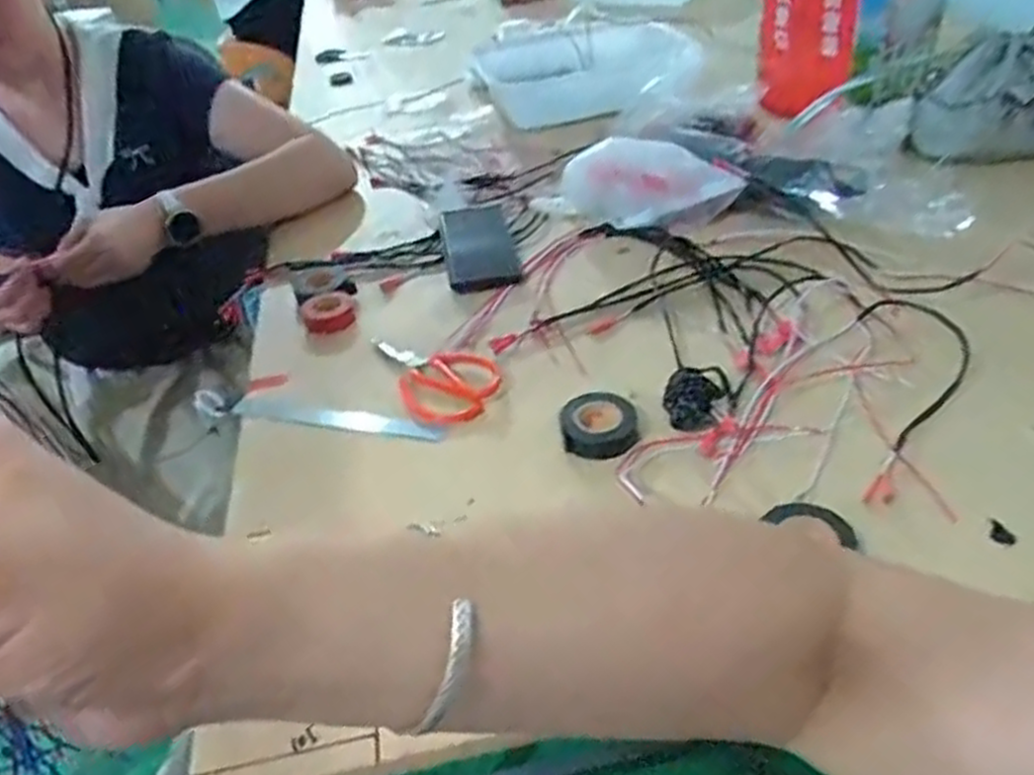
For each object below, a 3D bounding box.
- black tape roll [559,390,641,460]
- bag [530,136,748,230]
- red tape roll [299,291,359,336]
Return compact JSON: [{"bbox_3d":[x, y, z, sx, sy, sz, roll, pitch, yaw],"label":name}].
[{"bbox_3d":[0.064,0.028,0.600,0.059,0.022,0.067,-6,38,1],"label":"black tape roll"},{"bbox_3d":[0.130,-0.227,0.853,0.225,0.080,0.072,8,40,19],"label":"bag"},{"bbox_3d":[-0.191,-0.077,0.783,0.052,0.021,0.050,-19,39,-15],"label":"red tape roll"}]

